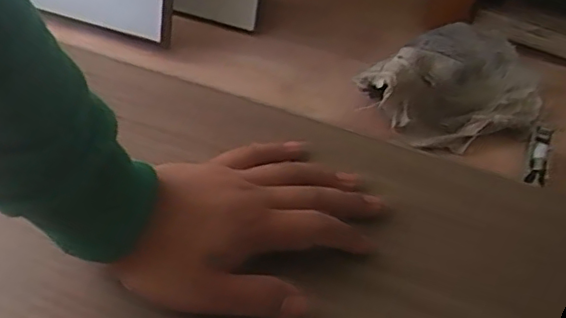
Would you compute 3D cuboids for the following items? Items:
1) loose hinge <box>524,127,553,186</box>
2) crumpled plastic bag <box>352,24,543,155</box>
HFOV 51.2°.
[{"bbox_3d":[0.199,-0.001,0.460,0.014,0.016,0.057,21,51,13],"label":"loose hinge"},{"bbox_3d":[0.157,-0.074,0.503,0.176,0.049,0.128,-35,60,-29],"label":"crumpled plastic bag"}]

